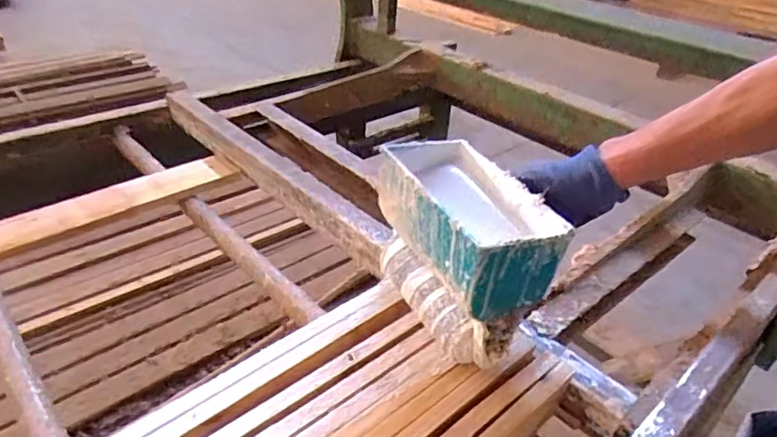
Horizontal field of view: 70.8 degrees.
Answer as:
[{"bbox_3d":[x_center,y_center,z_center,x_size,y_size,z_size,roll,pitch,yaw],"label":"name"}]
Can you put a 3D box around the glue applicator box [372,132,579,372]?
[{"bbox_3d":[0.070,0.022,0.535,0.104,0.131,0.185,-10,37,-19],"label":"glue applicator box"}]

